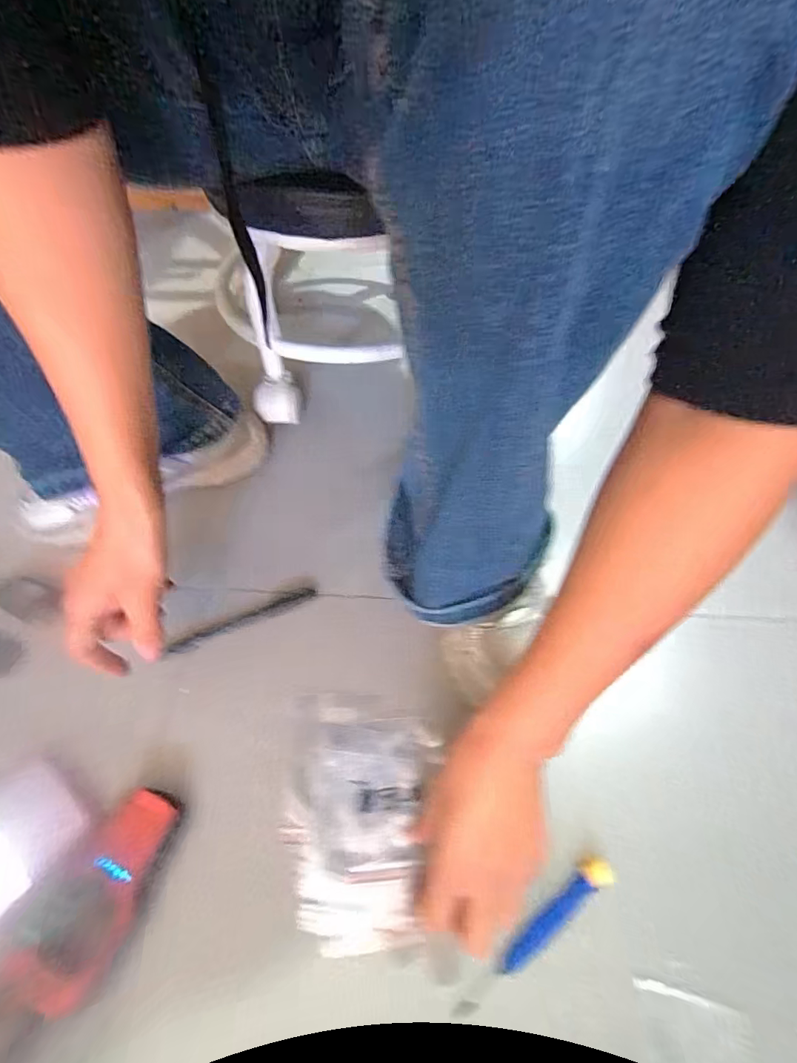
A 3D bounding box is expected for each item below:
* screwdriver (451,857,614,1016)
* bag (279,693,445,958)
[{"bbox_3d":[0.085,0.248,0.290,0.124,0.010,0.015,-28,60,-19],"label":"screwdriver"},{"bbox_3d":[-0.029,0.197,0.341,0.110,0.019,0.157,0,55,0],"label":"bag"}]

